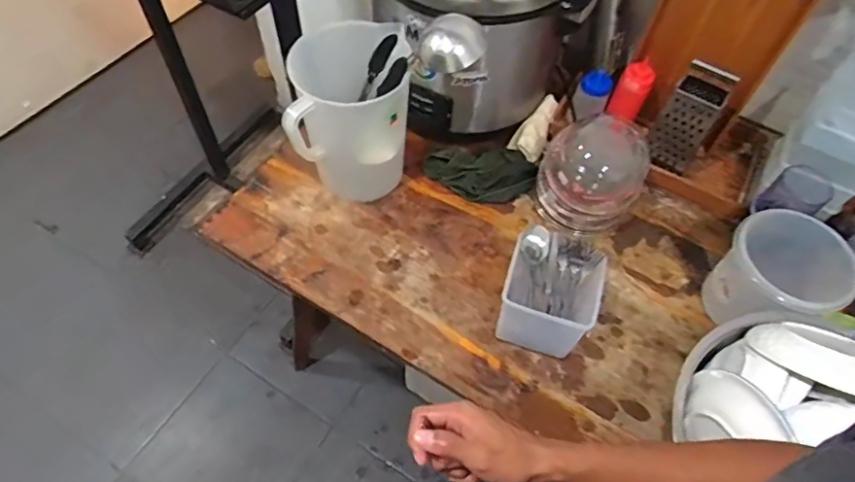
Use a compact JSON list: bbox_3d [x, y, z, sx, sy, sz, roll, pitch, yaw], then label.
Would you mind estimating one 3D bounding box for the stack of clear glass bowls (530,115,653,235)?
[{"bbox_3d":[0.296,-0.123,1.016,0.188,0.186,0.160,28,60,14],"label":"stack of clear glass bowls"}]

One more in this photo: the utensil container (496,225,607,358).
[{"bbox_3d":[0.192,0.094,0.893,0.147,0.157,0.145,17,58,8],"label":"utensil container"}]

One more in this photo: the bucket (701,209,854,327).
[{"bbox_3d":[0.550,0.064,0.907,0.159,0.198,0.171,1,58,-2],"label":"bucket"}]

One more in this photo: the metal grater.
[{"bbox_3d":[0.485,-0.225,1.055,0.097,0.228,0.082,29,61,15],"label":"metal grater"}]

